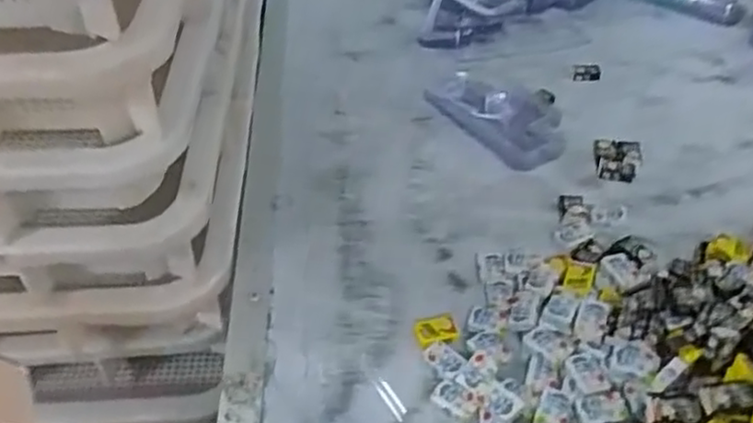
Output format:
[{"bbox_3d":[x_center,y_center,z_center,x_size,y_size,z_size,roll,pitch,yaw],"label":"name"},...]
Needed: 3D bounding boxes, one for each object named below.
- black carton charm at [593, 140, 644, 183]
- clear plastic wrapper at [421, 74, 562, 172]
[{"bbox_3d":[0.191,-0.041,0.572,0.036,0.005,0.047,9,42,18],"label":"black carton charm"},{"bbox_3d":[0.109,-0.087,0.626,0.082,0.016,0.147,-25,43,-22],"label":"clear plastic wrapper"}]

